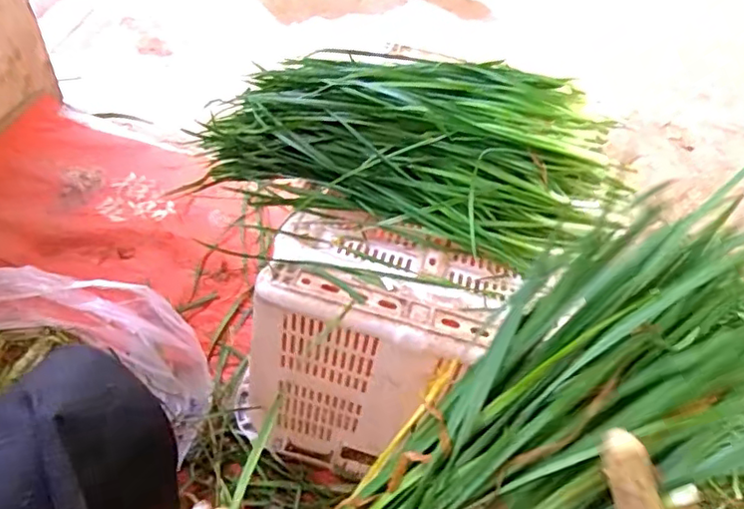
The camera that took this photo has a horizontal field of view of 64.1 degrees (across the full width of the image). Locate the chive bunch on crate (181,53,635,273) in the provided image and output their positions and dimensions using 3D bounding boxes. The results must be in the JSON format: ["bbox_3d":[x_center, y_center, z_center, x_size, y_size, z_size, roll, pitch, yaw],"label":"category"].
[{"bbox_3d":[0.058,-0.159,0.808,0.549,0.118,0.290,15,52,4],"label":"chive bunch on crate"}]

